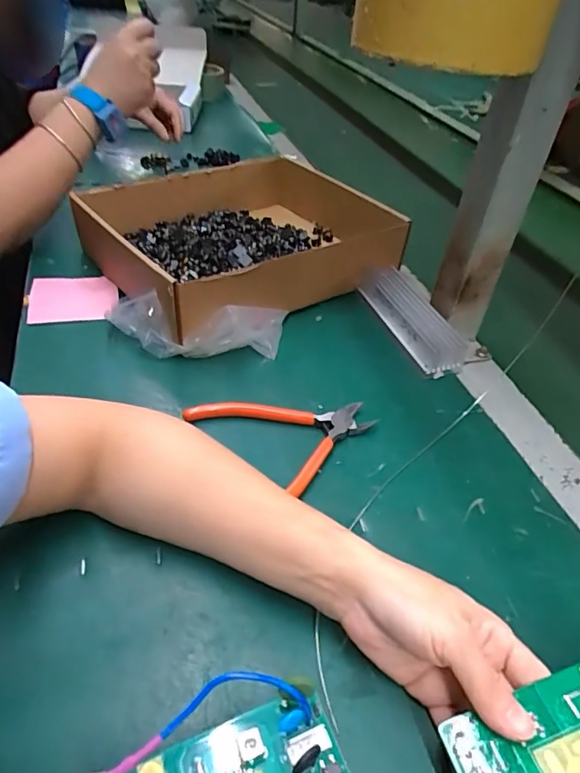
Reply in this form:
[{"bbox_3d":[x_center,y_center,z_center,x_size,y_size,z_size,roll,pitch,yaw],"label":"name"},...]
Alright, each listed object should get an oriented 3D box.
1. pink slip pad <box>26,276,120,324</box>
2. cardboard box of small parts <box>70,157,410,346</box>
[{"bbox_3d":[-0.225,-0.093,0.530,0.086,0.011,0.086,-9,44,-15],"label":"pink slip pad"},{"bbox_3d":[-0.054,-0.172,0.592,0.311,0.081,0.263,-27,51,-30],"label":"cardboard box of small parts"}]

